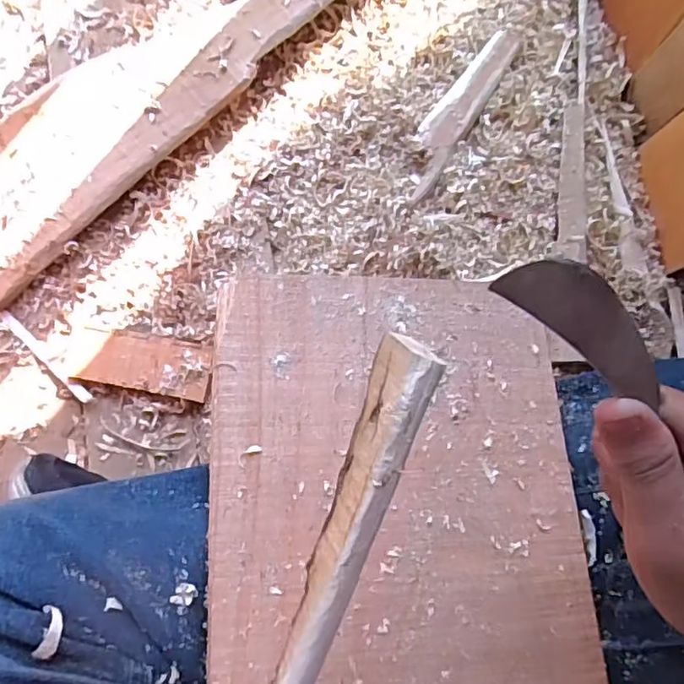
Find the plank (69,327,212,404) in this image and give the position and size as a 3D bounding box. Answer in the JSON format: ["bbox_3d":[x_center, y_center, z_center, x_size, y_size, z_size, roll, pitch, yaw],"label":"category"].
[{"bbox_3d":[-0.164,0.018,0.501,0.111,0.015,0.047,11,81,2],"label":"plank"}]

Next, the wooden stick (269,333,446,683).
[{"bbox_3d":[-0.022,0.119,0.205,0.017,0.013,0.259,21,103,4],"label":"wooden stick"}]

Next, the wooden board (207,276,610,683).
[{"bbox_3d":[0.036,0.116,0.303,0.198,0.005,0.315,2,71,-14],"label":"wooden board"}]

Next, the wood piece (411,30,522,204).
[{"bbox_3d":[0.103,-0.206,0.530,0.036,0.013,0.173,32,83,5],"label":"wood piece"}]

